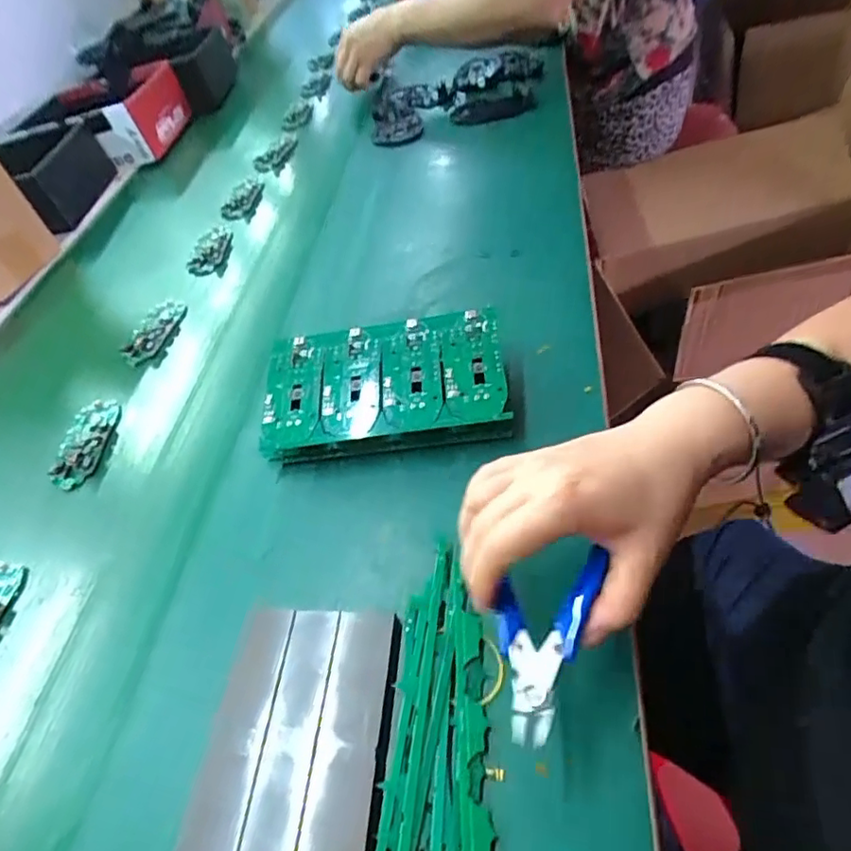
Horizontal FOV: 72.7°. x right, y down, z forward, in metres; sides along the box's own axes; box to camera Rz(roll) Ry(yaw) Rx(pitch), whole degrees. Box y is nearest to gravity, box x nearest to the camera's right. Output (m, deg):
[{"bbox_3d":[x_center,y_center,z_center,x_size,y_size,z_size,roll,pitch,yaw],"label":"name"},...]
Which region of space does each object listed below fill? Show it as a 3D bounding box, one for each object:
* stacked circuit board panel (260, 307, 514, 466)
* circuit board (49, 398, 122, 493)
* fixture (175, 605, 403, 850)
[{"bbox_3d":[-0.032,-0.031,0.467,0.192,0.042,0.113,-7,49,5],"label":"stacked circuit board panel"},{"bbox_3d":[-0.315,0.013,0.536,0.047,0.014,0.098,-11,48,4],"label":"circuit board"},{"bbox_3d":[-0.074,0.178,0.322,0.106,0.025,0.147,-3,50,11],"label":"fixture"}]

